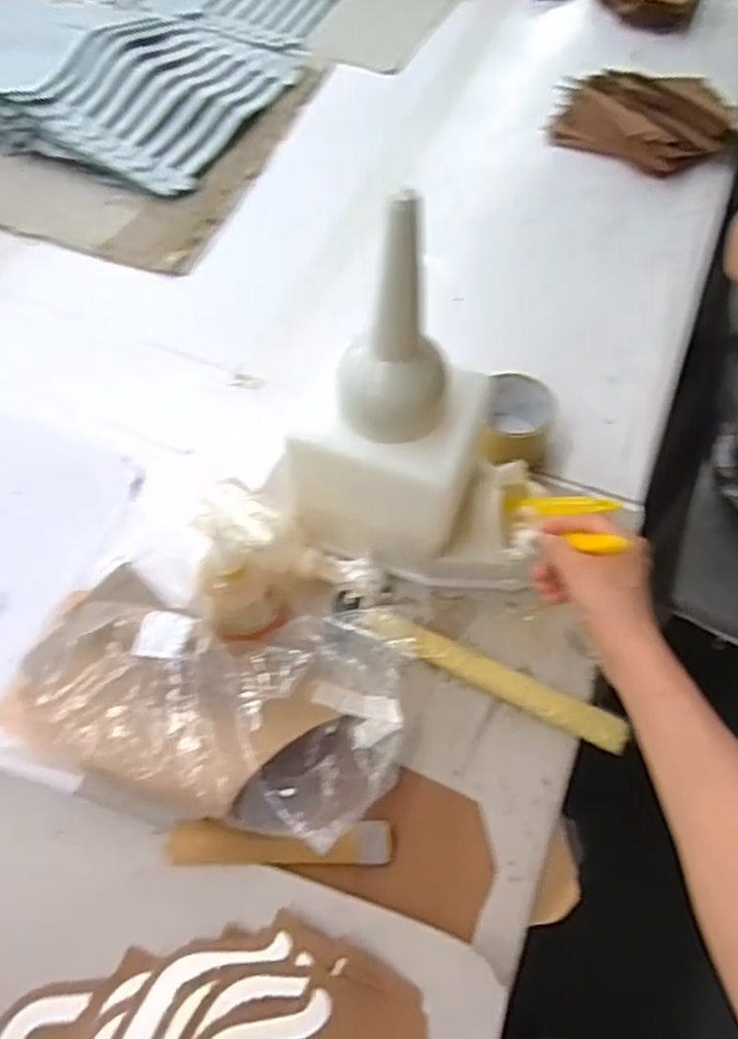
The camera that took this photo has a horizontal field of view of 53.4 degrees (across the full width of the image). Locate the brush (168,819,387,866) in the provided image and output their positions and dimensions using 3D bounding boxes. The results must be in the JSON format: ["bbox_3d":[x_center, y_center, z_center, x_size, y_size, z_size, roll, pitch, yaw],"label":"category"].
[{"bbox_3d":[-0.070,0.249,0.565,0.172,0.010,0.030,-3,66,6],"label":"brush"}]

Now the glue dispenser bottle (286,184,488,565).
[{"bbox_3d":[0.014,-0.095,0.571,0.147,0.279,0.103,16,60,8],"label":"glue dispenser bottle"}]

